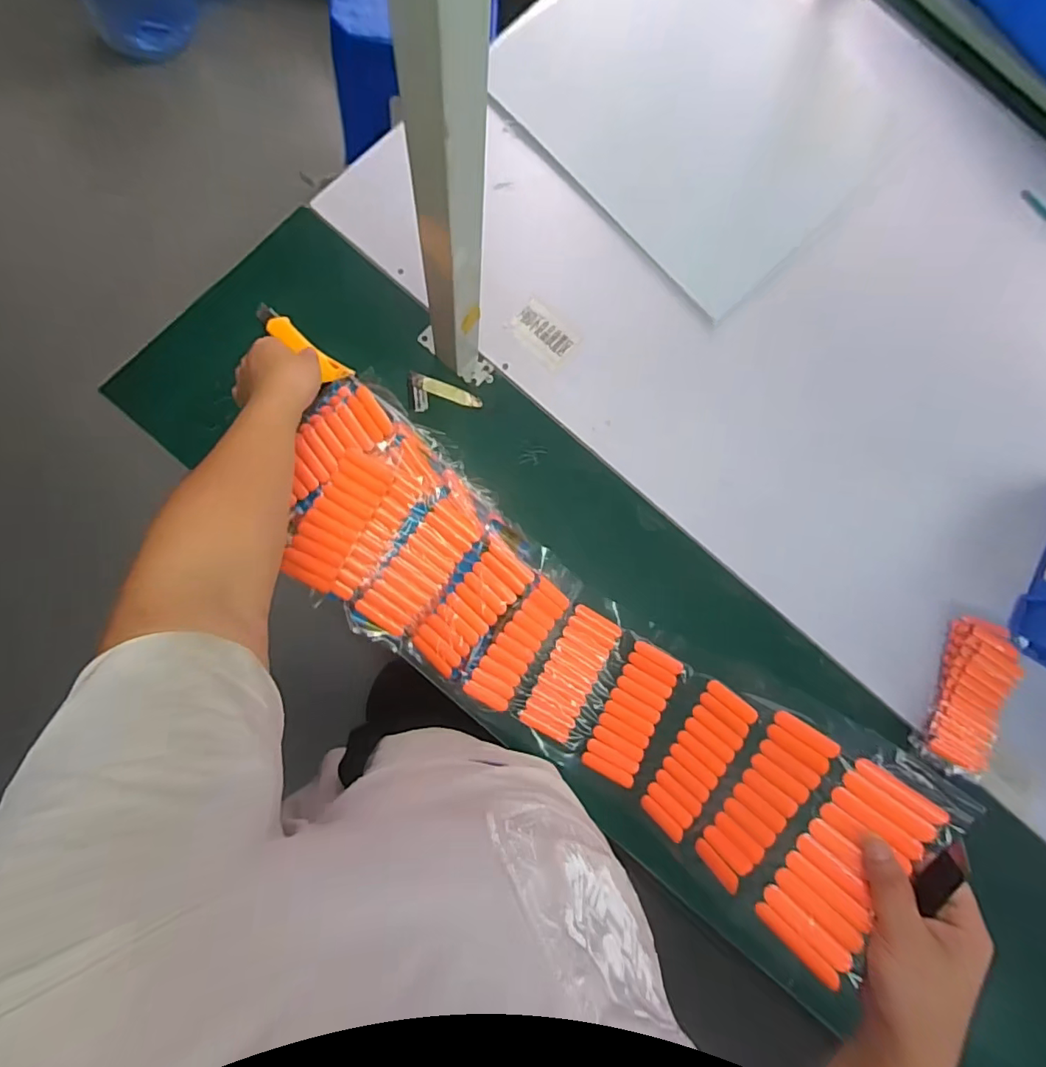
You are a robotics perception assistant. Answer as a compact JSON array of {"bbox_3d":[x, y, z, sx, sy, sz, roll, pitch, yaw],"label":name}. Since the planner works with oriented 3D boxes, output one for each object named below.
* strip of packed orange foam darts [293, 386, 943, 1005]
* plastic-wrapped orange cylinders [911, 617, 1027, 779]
[{"bbox_3d":[0.008,0.104,0.552,0.662,0.218,0.194,35,80,16],"label":"strip of packed orange foam darts"},{"bbox_3d":[0.578,0.209,0.675,0.093,0.032,0.200,30,80,-2],"label":"plastic-wrapped orange cylinders"}]

